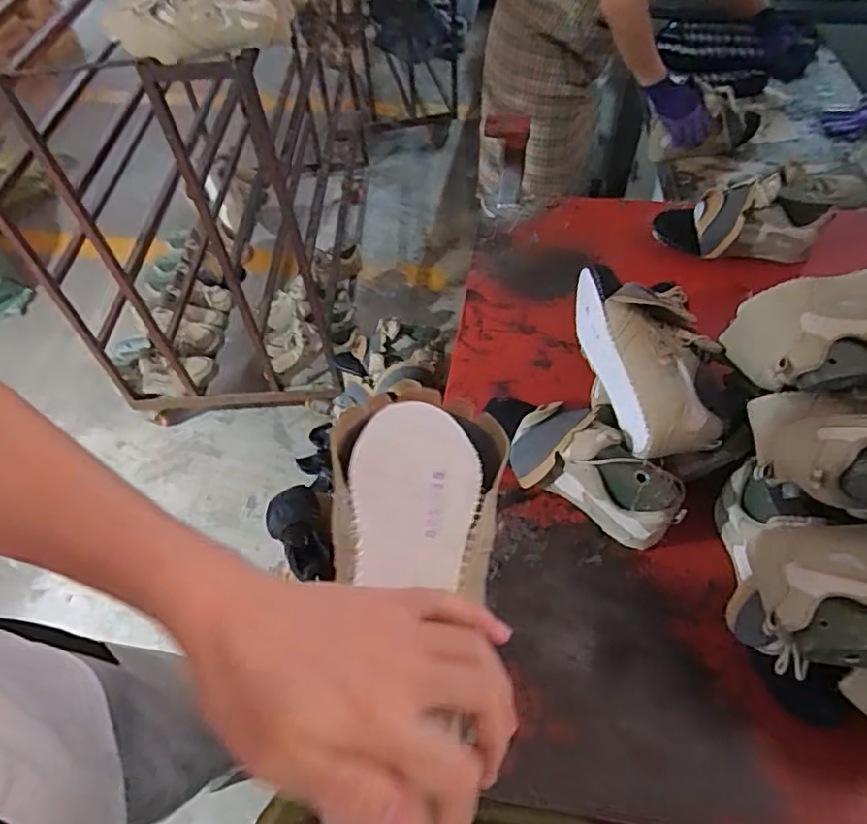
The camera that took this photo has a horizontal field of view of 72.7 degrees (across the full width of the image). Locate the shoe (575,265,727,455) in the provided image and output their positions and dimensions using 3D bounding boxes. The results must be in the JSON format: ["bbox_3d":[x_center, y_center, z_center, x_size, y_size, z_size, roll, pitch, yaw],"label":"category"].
[{"bbox_3d":[0.250,-0.067,0.689,0.131,0.095,0.252,-24,69,26],"label":"shoe"}]

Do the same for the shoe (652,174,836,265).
[{"bbox_3d":[0.503,-0.316,0.973,0.247,0.122,0.091,1,53,5],"label":"shoe"}]

